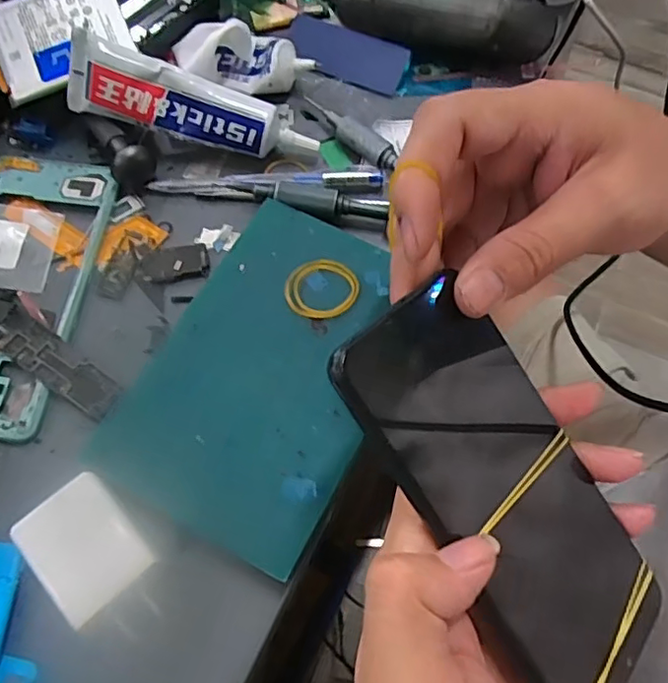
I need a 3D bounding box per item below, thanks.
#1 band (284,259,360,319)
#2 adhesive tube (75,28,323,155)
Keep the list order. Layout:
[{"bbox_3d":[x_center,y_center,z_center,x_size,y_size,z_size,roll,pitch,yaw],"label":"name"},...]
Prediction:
[{"bbox_3d":[-0.006,-0.028,0.300,0.036,0.004,0.034,0,64,-1],"label":"band"},{"bbox_3d":[-0.080,-0.133,0.338,0.135,0.032,0.026,16,64,-8],"label":"adhesive tube"}]

